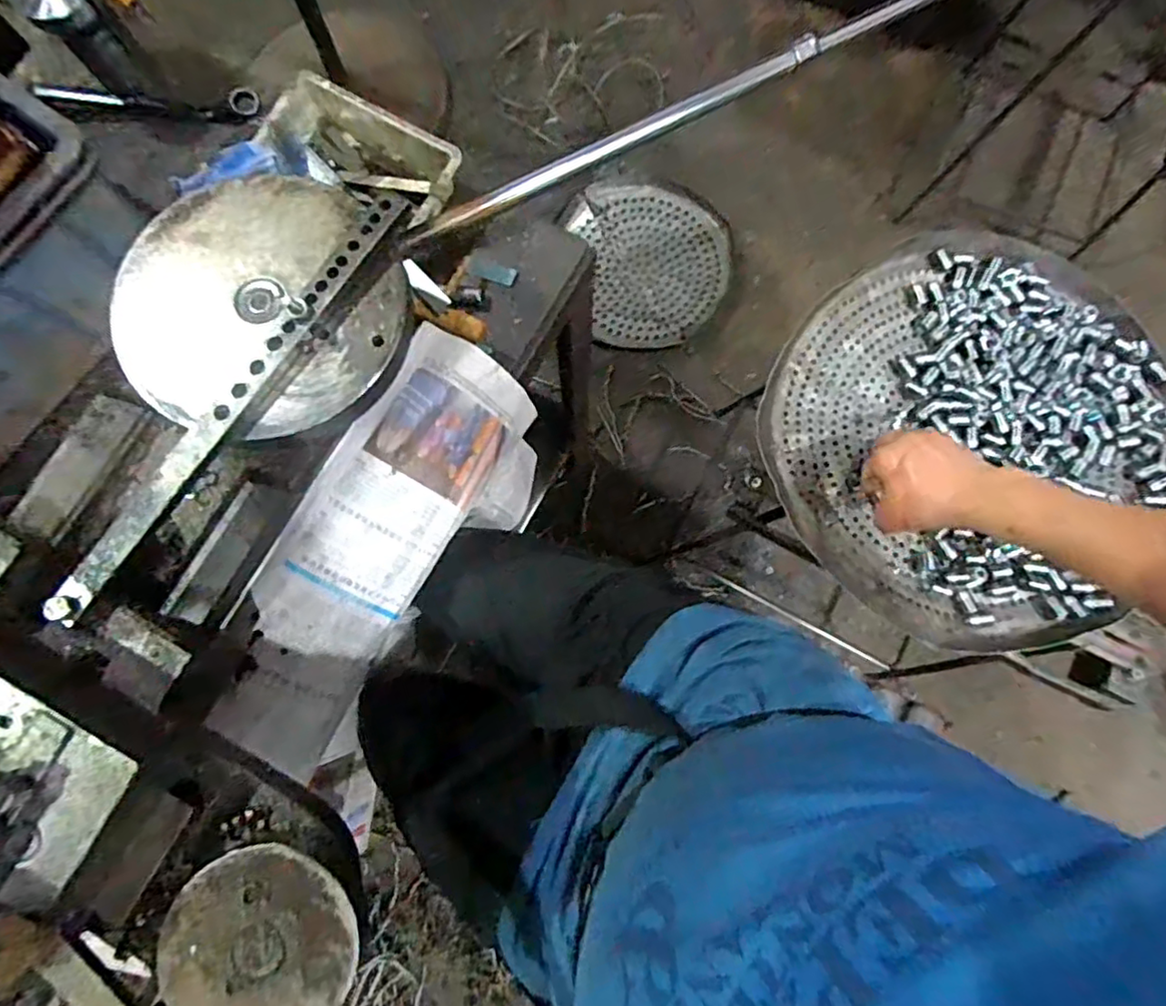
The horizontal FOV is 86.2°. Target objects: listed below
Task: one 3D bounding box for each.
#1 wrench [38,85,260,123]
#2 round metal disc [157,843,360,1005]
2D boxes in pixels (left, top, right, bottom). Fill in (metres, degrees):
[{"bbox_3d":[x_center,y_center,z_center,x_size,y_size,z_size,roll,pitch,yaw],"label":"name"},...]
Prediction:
[{"bbox_3d":[-0.404,-0.376,0.586,0.204,0.029,0.019,3,79,1],"label":"wrench"},{"bbox_3d":[-0.164,0.227,0.316,0.094,0.012,0.095,0,79,0],"label":"round metal disc"}]

